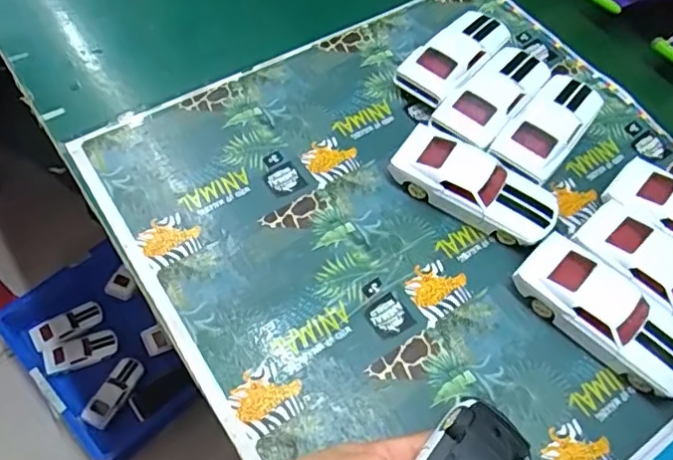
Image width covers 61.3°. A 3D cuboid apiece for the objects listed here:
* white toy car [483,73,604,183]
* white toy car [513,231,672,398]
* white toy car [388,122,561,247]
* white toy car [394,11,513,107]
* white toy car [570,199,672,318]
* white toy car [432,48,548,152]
[{"bbox_3d":[0.180,-0.086,0.483,0.051,0.033,0.128,36,65,17],"label":"white toy car"},{"bbox_3d":[0.188,0.059,0.392,0.056,0.036,0.131,-39,68,-23],"label":"white toy car"},{"bbox_3d":[0.107,-0.034,0.442,0.127,0.034,0.050,29,63,13],"label":"white toy car"},{"bbox_3d":[0.110,-0.157,0.519,0.052,0.032,0.120,38,65,17],"label":"white toy car"},{"bbox_3d":[0.234,0.036,0.410,0.130,0.034,0.060,40,64,19],"label":"white toy car"},{"bbox_3d":[0.137,-0.112,0.494,0.052,0.031,0.124,39,66,18],"label":"white toy car"}]

